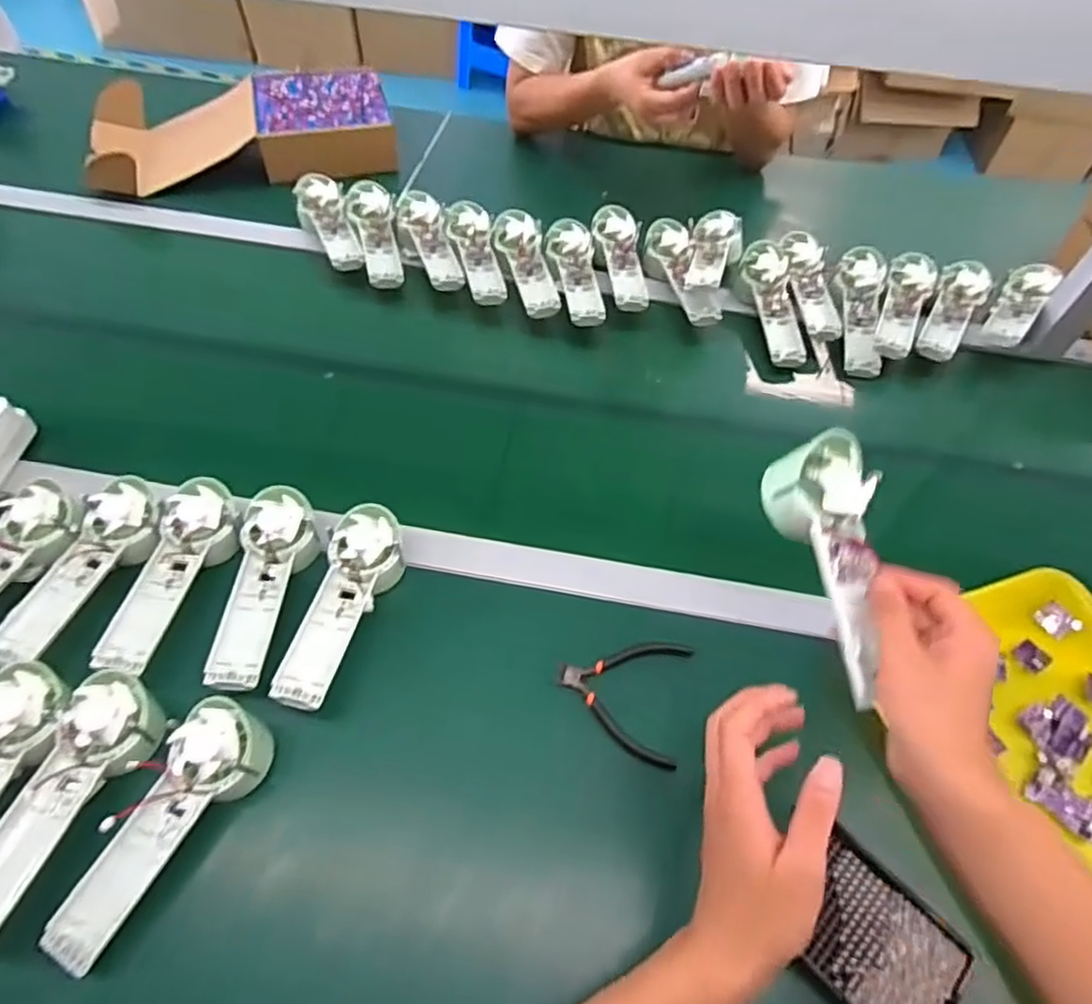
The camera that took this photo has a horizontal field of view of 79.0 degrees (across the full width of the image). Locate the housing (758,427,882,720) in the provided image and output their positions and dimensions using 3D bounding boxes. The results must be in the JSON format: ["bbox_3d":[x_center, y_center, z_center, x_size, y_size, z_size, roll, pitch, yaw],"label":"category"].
[{"bbox_3d":[0.193,0.042,0.443,0.065,0.034,0.172,-4,76,-6],"label":"housing"}]

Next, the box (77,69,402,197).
[{"bbox_3d":[-0.441,-0.542,0.968,0.412,0.078,0.248,-13,57,-12],"label":"box"}]

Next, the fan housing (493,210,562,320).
[{"bbox_3d":[-0.026,-0.307,0.844,0.062,0.035,0.176,-8,56,-9],"label":"fan housing"}]

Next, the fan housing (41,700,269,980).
[{"bbox_3d":[-0.273,0.230,0.470,0.061,0.040,0.181,24,57,13],"label":"fan housing"}]

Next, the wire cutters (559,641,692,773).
[{"bbox_3d":[0.065,0.159,0.559,0.105,0.009,0.104,14,55,6],"label":"wire cutters"}]

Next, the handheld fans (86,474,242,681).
[{"bbox_3d":[-0.320,0.059,0.570,0.067,0.028,0.179,7,55,2],"label":"handheld fans"}]

